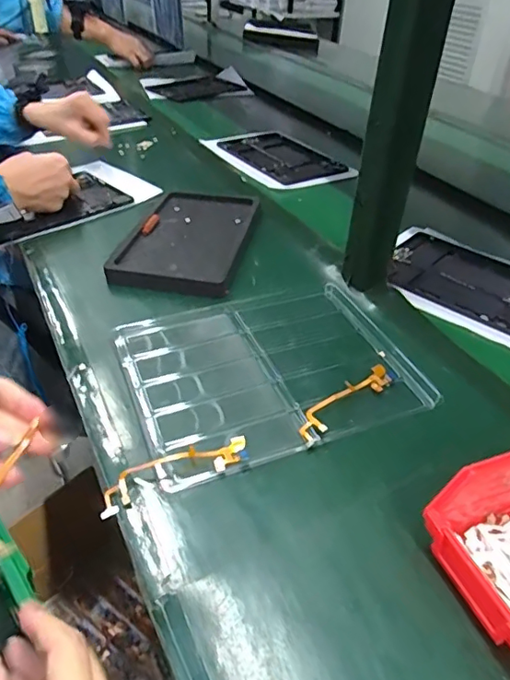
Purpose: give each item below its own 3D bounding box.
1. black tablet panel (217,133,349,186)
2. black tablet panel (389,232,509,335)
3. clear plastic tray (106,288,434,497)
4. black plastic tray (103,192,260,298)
[{"bbox_3d":[0.056,-0.363,1.044,0.189,0.017,0.250,-20,45,-26],"label":"black tablet panel"},{"bbox_3d":[0.294,-0.077,0.698,0.229,0.008,0.175,27,43,28],"label":"black tablet panel"},{"bbox_3d":[0.017,0.024,0.538,0.279,0.010,0.221,-11,40,-20],"label":"clear plastic tray"},{"bbox_3d":[-0.090,-0.146,0.740,0.155,0.022,0.273,9,37,6],"label":"black plastic tray"}]

